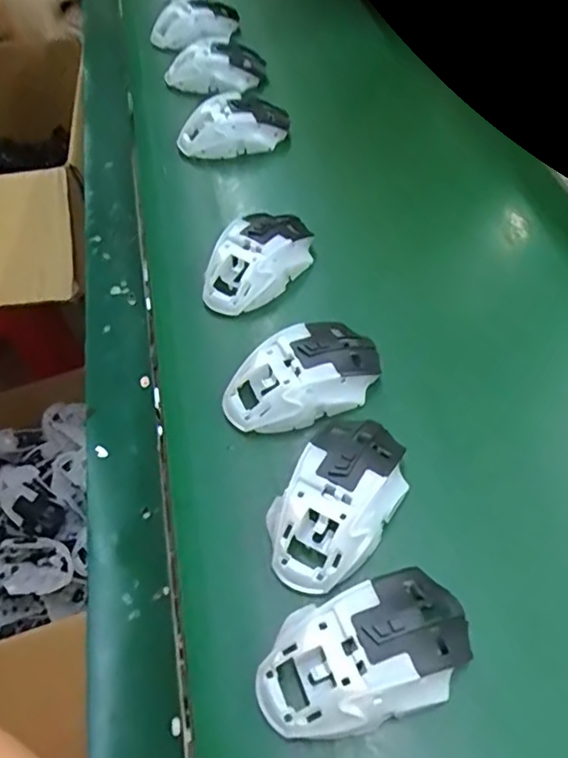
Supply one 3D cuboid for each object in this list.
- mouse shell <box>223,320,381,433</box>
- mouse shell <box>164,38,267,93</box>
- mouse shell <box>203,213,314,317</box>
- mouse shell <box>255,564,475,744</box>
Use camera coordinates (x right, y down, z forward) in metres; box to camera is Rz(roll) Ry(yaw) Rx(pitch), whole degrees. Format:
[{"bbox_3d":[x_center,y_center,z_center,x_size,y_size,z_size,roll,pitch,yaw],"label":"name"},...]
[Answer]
[{"bbox_3d":[0.013,-0.002,0.428,0.113,0.040,0.061,-22,57,-11],"label":"mouse shell"},{"bbox_3d":[-0.082,-0.368,0.701,0.119,0.038,0.066,1,54,4],"label":"mouse shell"},{"bbox_3d":[-0.023,-0.103,0.501,0.065,0.038,0.115,34,63,24],"label":"mouse shell"},{"bbox_3d":[0.043,0.146,0.317,0.117,0.038,0.069,-20,56,-10],"label":"mouse shell"}]

